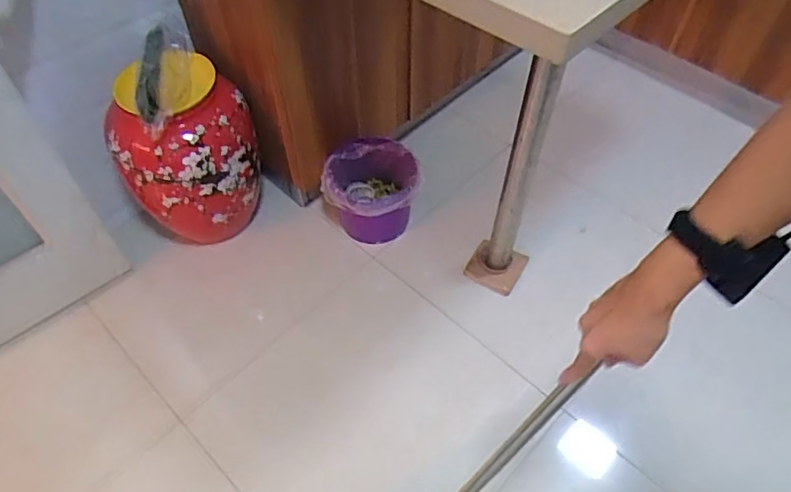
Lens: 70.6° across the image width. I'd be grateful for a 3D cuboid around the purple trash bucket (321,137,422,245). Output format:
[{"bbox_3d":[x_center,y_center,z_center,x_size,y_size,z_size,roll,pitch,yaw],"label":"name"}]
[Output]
[{"bbox_3d":[-0.069,-0.119,1.478,0.238,0.221,0.198,7,51,3],"label":"purple trash bucket"}]

